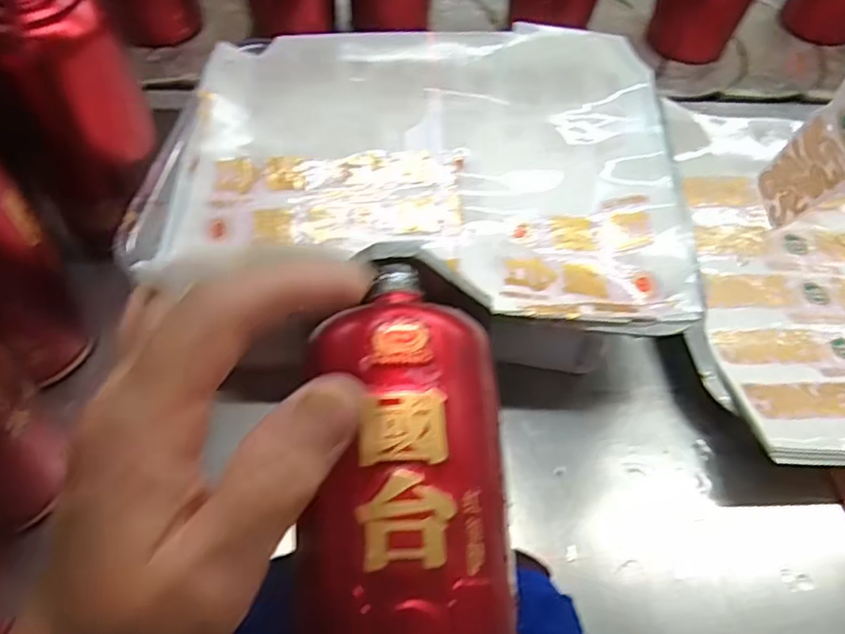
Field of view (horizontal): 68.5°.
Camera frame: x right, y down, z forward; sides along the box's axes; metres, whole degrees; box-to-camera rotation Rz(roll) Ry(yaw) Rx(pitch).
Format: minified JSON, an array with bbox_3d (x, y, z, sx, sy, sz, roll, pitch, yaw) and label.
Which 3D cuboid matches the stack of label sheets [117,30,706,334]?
[{"bbox_3d":[0.001,-0.108,0.427,0.339,0.035,0.278,5,56,2],"label":"stack of label sheets"}]

